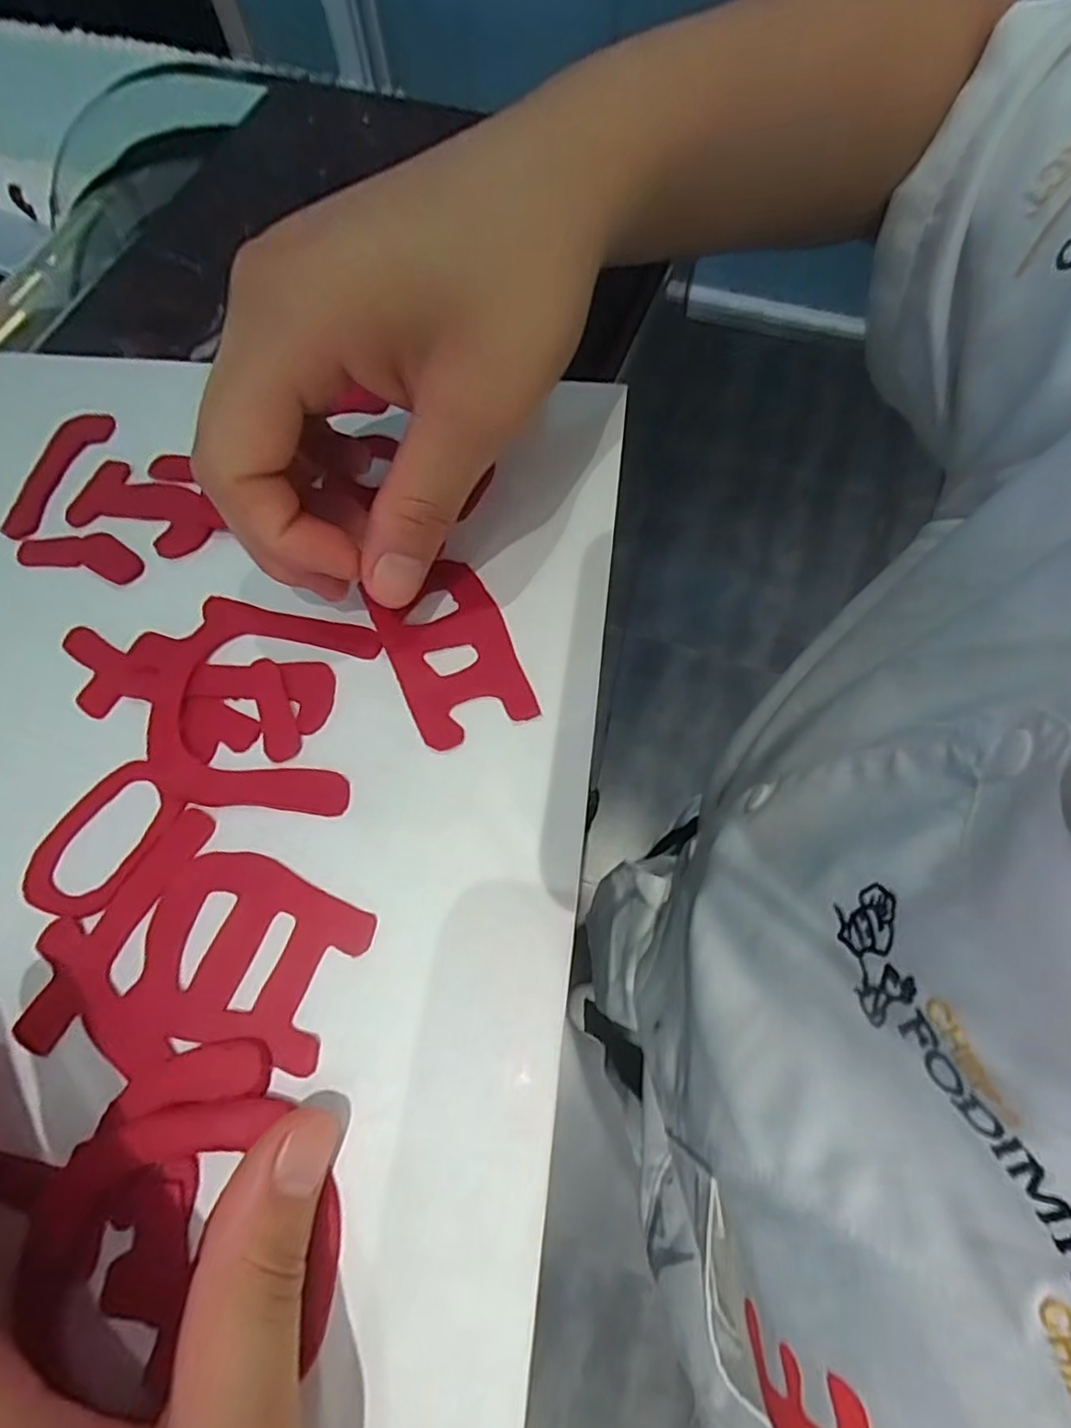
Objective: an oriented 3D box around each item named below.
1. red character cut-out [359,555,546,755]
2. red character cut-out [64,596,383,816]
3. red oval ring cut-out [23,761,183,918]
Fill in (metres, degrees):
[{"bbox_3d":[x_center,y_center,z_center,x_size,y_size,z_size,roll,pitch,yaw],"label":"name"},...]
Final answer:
[{"bbox_3d":[-0.025,-0.019,0.191,0.035,0.004,0.056,-23,70,-7],"label":"red character cut-out"},{"bbox_3d":[-0.095,-0.006,0.188,0.089,0.004,0.060,6,69,4],"label":"red character cut-out"},{"bbox_3d":[-0.117,0.033,0.173,0.027,0.004,0.043,27,73,13],"label":"red oval ring cut-out"}]

